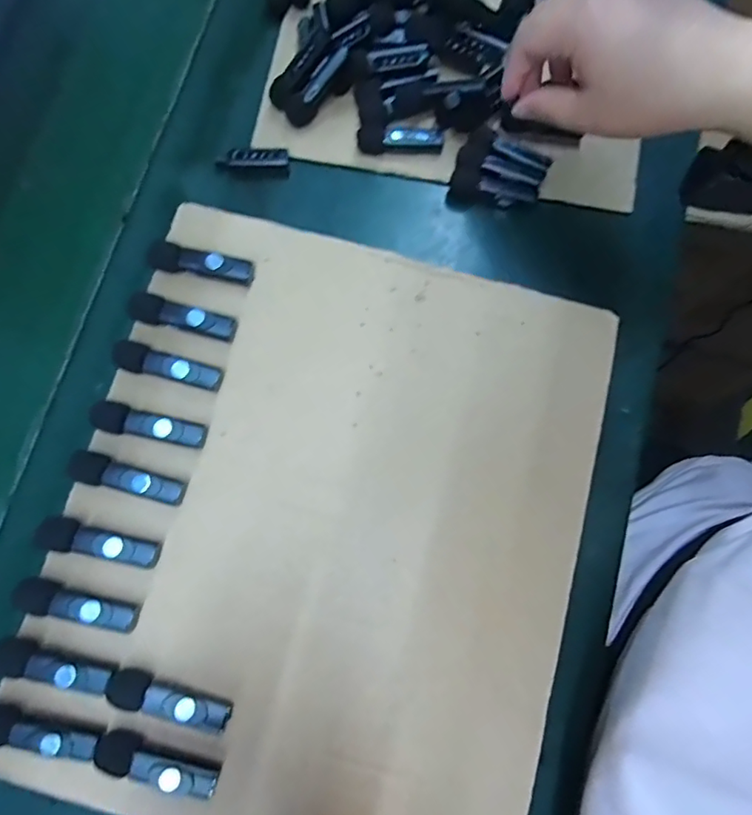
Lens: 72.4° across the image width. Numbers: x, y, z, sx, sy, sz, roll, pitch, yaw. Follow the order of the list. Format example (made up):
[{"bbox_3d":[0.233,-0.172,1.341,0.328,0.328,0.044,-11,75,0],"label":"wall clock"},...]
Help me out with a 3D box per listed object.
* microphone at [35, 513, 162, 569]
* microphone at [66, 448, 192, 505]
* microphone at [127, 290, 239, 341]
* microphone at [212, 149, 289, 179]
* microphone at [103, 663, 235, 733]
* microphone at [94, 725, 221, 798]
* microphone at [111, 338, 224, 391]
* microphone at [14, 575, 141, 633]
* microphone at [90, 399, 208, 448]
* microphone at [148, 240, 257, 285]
[{"bbox_3d":[-0.158,0.077,0.290,0.067,0.012,0.018,14,79,6],"label":"microphone"},{"bbox_3d":[-0.145,0.042,0.297,0.068,0.015,0.018,20,80,7],"label":"microphone"},{"bbox_3d":[-0.119,-0.055,0.316,0.065,0.014,0.019,14,79,6],"label":"microphone"},{"bbox_3d":[-0.093,-0.186,0.389,0.053,0.013,0.016,-6,77,-1],"label":"microphone"},{"bbox_3d":[-0.111,0.158,0.277,0.066,0.017,0.016,17,80,6],"label":"microphone"},{"bbox_3d":[-0.116,0.188,0.270,0.065,0.013,0.017,17,80,6],"label":"microphone"},{"bbox_3d":[-0.125,-0.026,0.311,0.063,0.016,0.019,13,79,6],"label":"microphone"},{"bbox_3d":[-0.163,0.110,0.282,0.062,0.018,0.017,17,80,6],"label":"microphone"},{"bbox_3d":[-0.134,0.011,0.304,0.065,0.014,0.018,15,79,6],"label":"microphone"},{"bbox_3d":[-0.110,-0.090,0.322,0.063,0.013,0.017,12,79,5],"label":"microphone"}]

